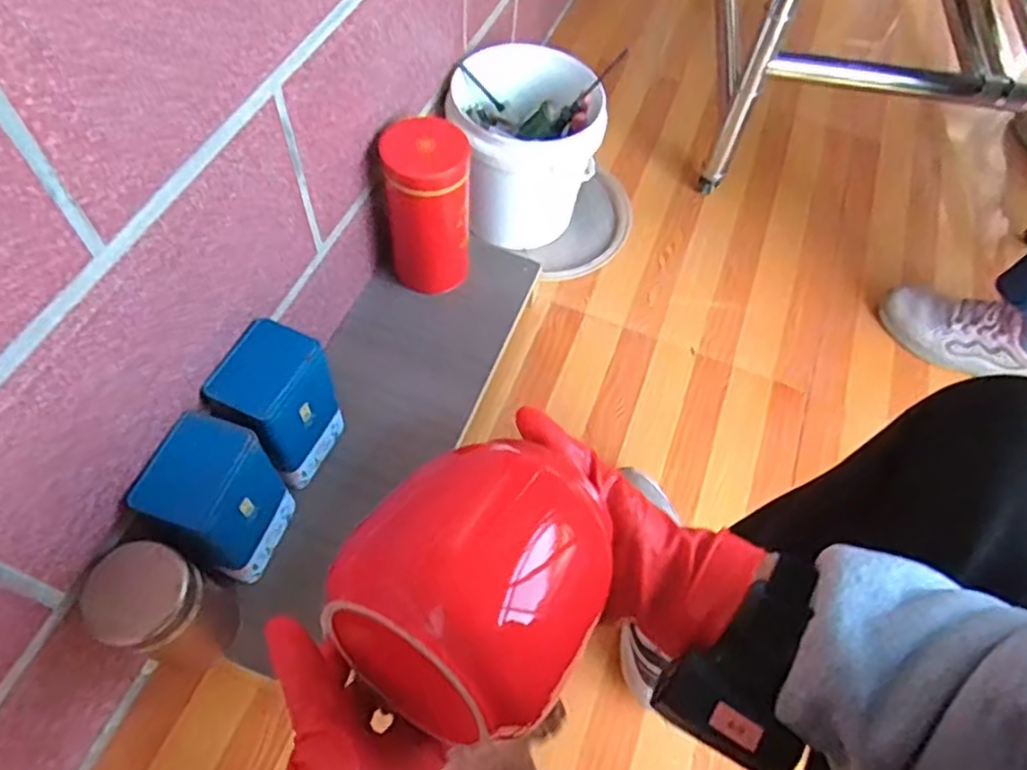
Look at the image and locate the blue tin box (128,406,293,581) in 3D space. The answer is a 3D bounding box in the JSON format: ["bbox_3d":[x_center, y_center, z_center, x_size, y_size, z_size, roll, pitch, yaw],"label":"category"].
[{"bbox_3d":[-0.277,0.112,0.633,0.075,0.161,0.107,20,59,7],"label":"blue tin box"}]

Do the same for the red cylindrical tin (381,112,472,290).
[{"bbox_3d":[-0.103,-0.214,0.822,0.096,0.191,0.090,2,59,-3],"label":"red cylindrical tin"}]

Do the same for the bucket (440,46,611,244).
[{"bbox_3d":[0.007,-0.355,1.004,0.210,0.211,0.262,-5,60,-8],"label":"bucket"}]

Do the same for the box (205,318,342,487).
[{"bbox_3d":[-0.237,0.025,0.692,0.076,0.158,0.106,25,60,10],"label":"box"}]

